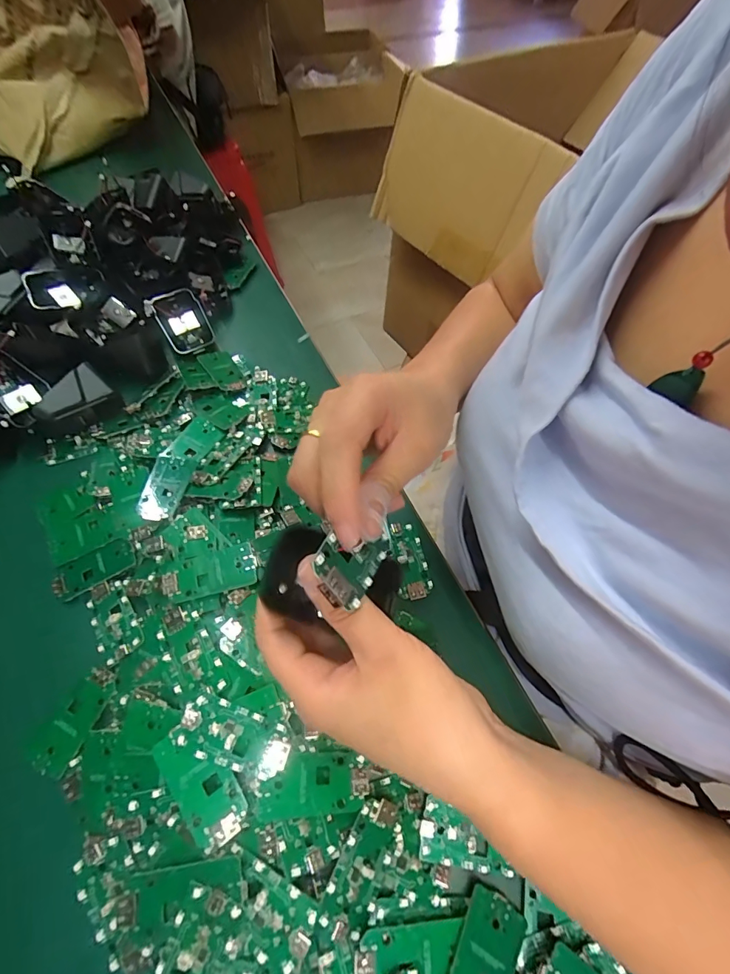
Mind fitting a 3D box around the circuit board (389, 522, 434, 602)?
[{"bbox_3d":[0.036,0.058,0.342,0.026,0.004,0.063,-7,60,-6],"label":"circuit board"}]

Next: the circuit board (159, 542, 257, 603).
[{"bbox_3d":[-0.111,0.062,0.304,0.064,0.004,0.031,-16,63,-12],"label":"circuit board"}]

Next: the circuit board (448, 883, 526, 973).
[{"bbox_3d":[0.060,0.249,0.218,0.030,0.006,0.062,30,63,15],"label":"circuit board"}]

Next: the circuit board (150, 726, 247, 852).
[{"bbox_3d":[-0.092,0.165,0.238,0.030,0.005,0.063,-34,69,-23],"label":"circuit board"}]

